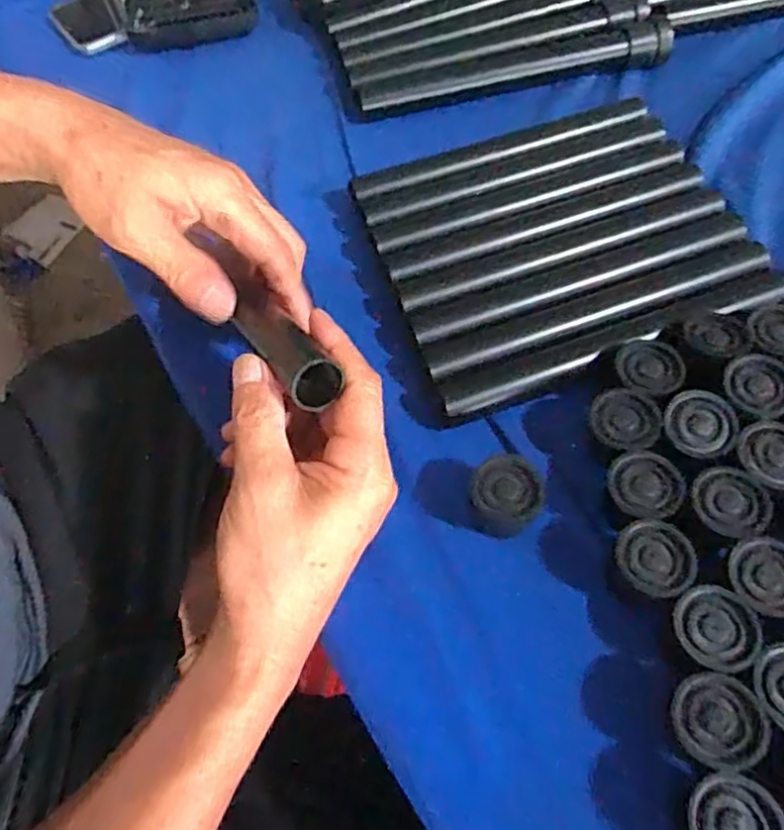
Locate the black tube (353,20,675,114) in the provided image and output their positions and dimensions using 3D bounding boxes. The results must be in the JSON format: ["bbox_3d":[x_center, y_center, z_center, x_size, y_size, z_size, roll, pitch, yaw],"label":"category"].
[{"bbox_3d":[0.096,-0.269,0.504,0.247,0.021,0.023,-11,60,-3],"label":"black tube"}]

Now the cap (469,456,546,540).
[{"bbox_3d":[0.058,0.042,0.330,0.034,0.030,0.033,-2,60,3],"label":"cap"}]

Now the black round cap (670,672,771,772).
[{"bbox_3d":[0.131,0.122,0.259,0.034,0.007,0.034,-2,60,3],"label":"black round cap"}]

